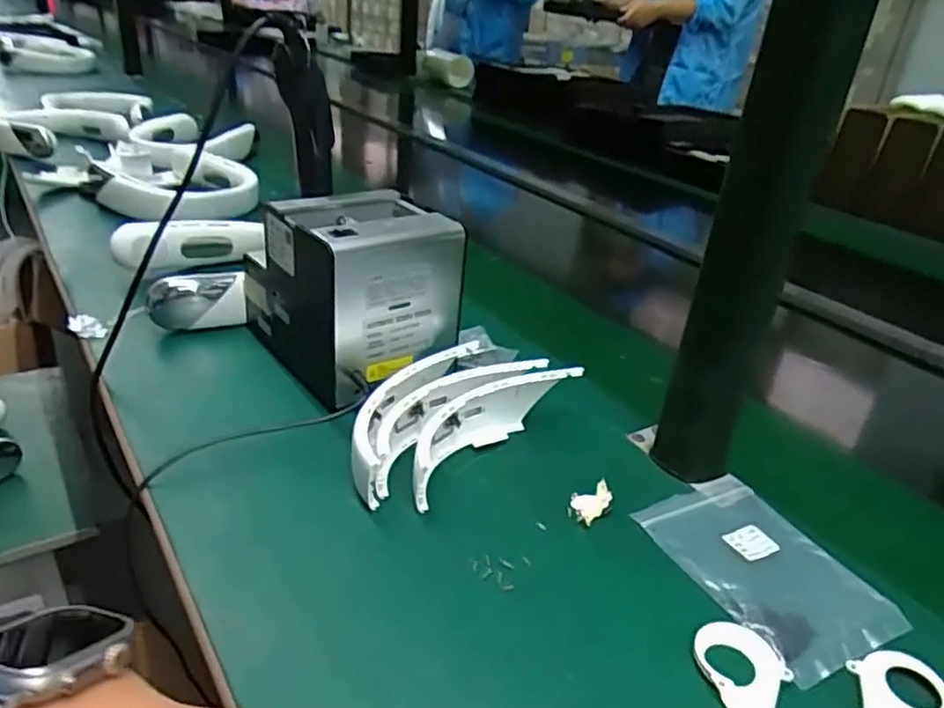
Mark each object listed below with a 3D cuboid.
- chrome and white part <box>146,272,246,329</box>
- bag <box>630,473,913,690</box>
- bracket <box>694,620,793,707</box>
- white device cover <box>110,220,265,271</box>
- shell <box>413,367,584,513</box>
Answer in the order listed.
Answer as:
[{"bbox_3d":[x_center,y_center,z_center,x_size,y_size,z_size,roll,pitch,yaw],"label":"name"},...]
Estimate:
[{"bbox_3d":[-0.268,-0.053,0.669,0.088,0.053,0.025,-1,30,-8],"label":"chrome and white part"},{"bbox_3d":[0.192,0.138,0.452,0.100,0.006,0.152,-12,33,-24],"label":"bag"},{"bbox_3d":[0.157,0.183,0.364,0.047,0.004,0.093,-7,32,-17],"label":"bracket"},{"bbox_3d":[-0.324,-0.127,0.790,0.164,0.059,0.035,-12,34,-25],"label":"white device cover"},{"bbox_3d":[0.010,0.054,0.532,0.049,0.049,0.180,28,38,36],"label":"shell"}]

